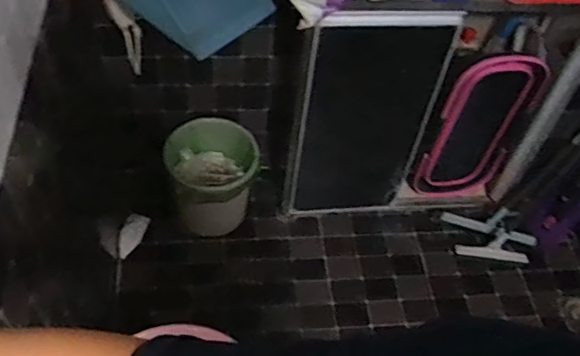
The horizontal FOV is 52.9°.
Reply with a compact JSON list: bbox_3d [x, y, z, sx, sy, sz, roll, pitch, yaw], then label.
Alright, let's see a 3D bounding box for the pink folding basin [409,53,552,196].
[{"bbox_3d":[0.518,-0.128,1.641,0.271,0.477,0.055,3,50,-4],"label":"pink folding basin"}]

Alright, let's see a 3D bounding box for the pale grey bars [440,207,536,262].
[{"bbox_3d":[0.619,0.175,1.790,0.269,0.071,0.141,3,50,-4],"label":"pale grey bars"}]

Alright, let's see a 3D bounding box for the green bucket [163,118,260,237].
[{"bbox_3d":[-0.216,-0.006,1.714,0.254,0.231,0.237,3,50,-4],"label":"green bucket"}]

